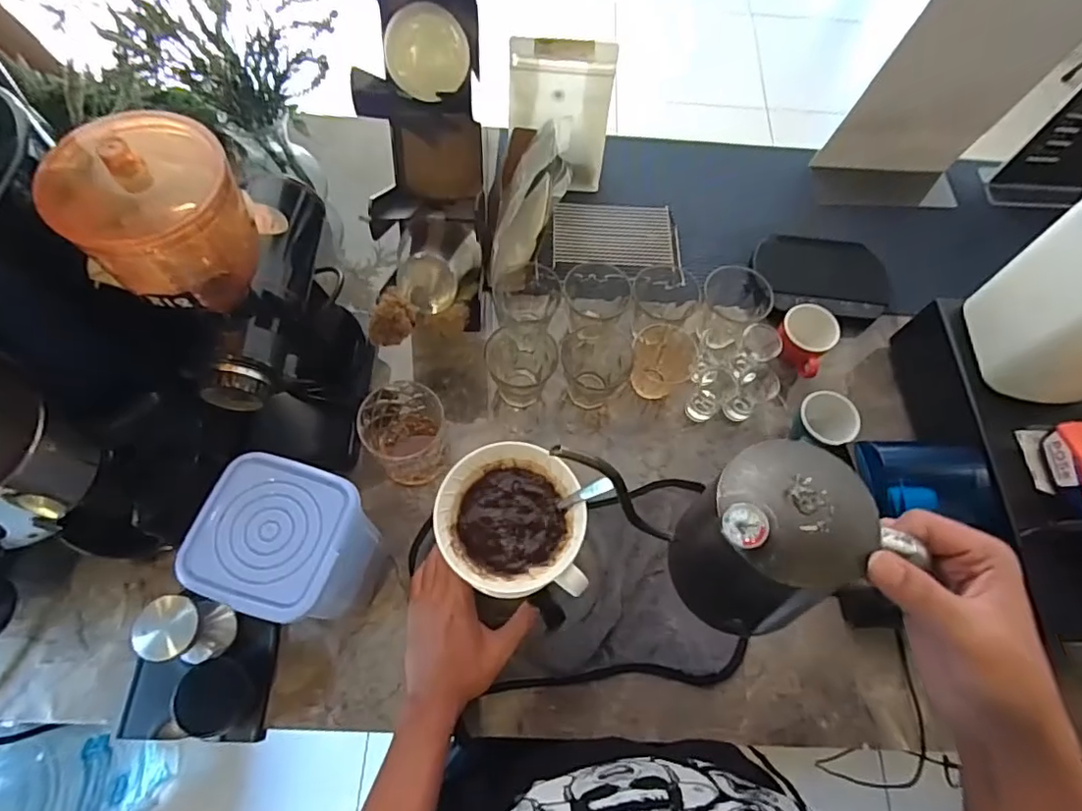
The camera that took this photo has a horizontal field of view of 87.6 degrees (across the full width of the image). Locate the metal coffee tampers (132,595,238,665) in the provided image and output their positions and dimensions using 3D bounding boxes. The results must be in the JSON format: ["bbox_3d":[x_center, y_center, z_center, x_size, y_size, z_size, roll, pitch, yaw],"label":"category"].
[{"bbox_3d":[-0.315,0.201,0.503,0.052,0.100,0.050,4,66,-1],"label":"metal coffee tampers"}]

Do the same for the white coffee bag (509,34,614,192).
[{"bbox_3d":[0.023,-0.371,0.727,0.126,0.188,0.026,6,54,1],"label":"white coffee bag"}]

